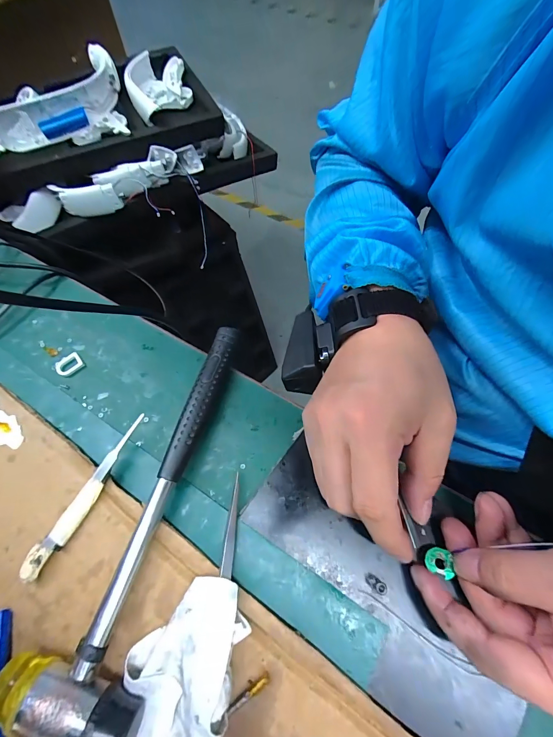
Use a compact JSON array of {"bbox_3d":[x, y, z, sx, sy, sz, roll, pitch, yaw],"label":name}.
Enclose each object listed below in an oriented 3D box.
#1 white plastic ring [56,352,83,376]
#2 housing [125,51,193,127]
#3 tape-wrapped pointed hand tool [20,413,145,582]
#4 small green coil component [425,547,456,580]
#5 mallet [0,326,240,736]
[{"bbox_3d":[-0.180,-0.003,0.282,0.021,0.004,0.018,-38,69,-17],"label":"white plastic ring"},{"bbox_3d":[-0.187,-0.450,0.519,0.096,0.045,0.127,-16,63,-9],"label":"housing"},{"bbox_3d":[-0.129,0.085,0.228,0.015,0.012,0.116,25,66,13],"label":"tape-wrapped pointed hand tool"},{"bbox_3d":[0.103,0.122,0.205,0.013,0.010,0.016,15,62,7],"label":"small green coil component"},{"bbox_3d":[-0.086,0.078,0.225,0.073,0.028,0.256,10,62,5],"label":"mallet"}]

